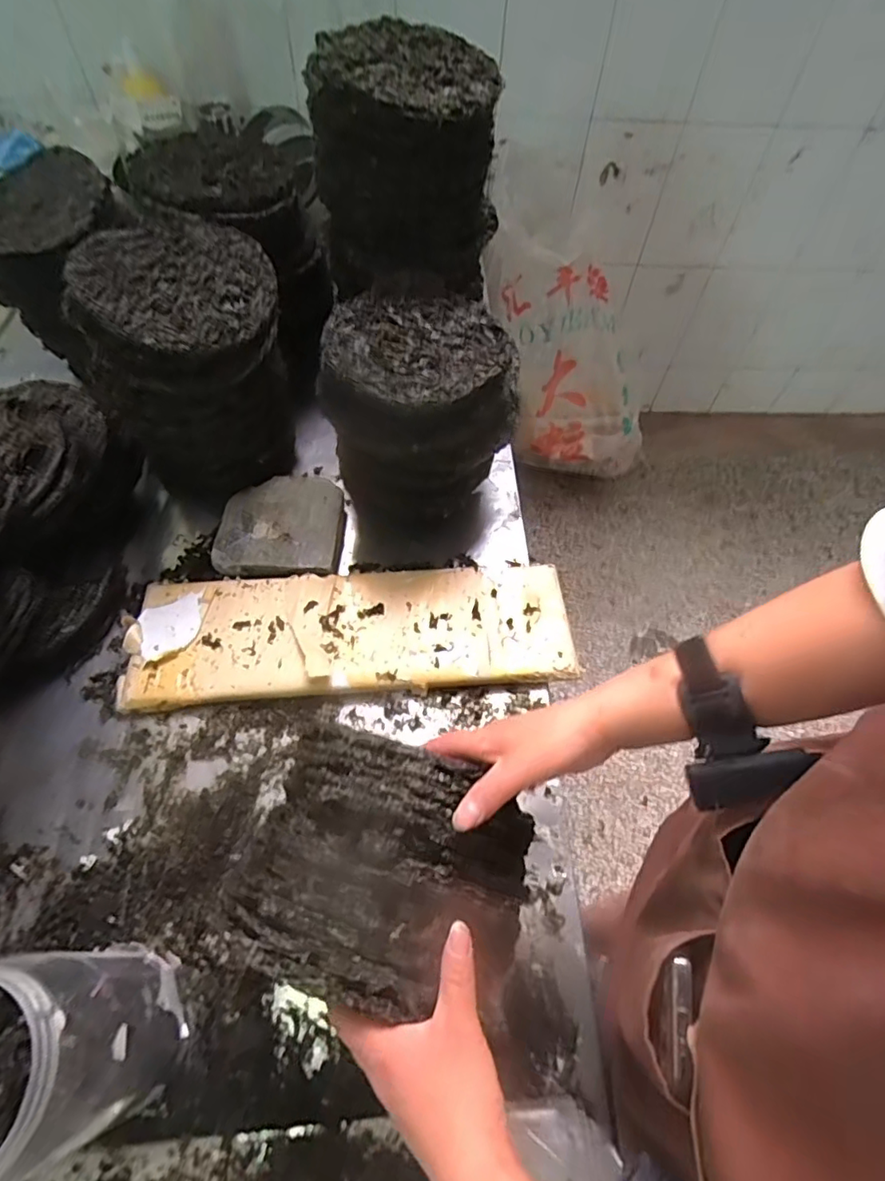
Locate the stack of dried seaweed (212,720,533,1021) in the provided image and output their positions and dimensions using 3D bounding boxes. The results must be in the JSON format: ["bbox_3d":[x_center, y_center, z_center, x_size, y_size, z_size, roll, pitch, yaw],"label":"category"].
[{"bbox_3d":[-0.038,0.183,0.377,0.187,0.070,0.147,15,55,7],"label":"stack of dried seaweed"}]

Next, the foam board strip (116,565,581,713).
[{"bbox_3d":[-0.108,0.050,0.678,0.503,0.048,0.161,-3,55,-5],"label":"foam board strip"}]

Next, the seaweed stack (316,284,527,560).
[{"bbox_3d":[-0.027,-0.191,0.730,0.222,0.283,0.184,-3,59,-4],"label":"seaweed stack"}]

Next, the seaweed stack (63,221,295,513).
[{"bbox_3d":[-0.290,-0.246,0.695,0.197,0.291,0.192,-16,61,-12],"label":"seaweed stack"}]

